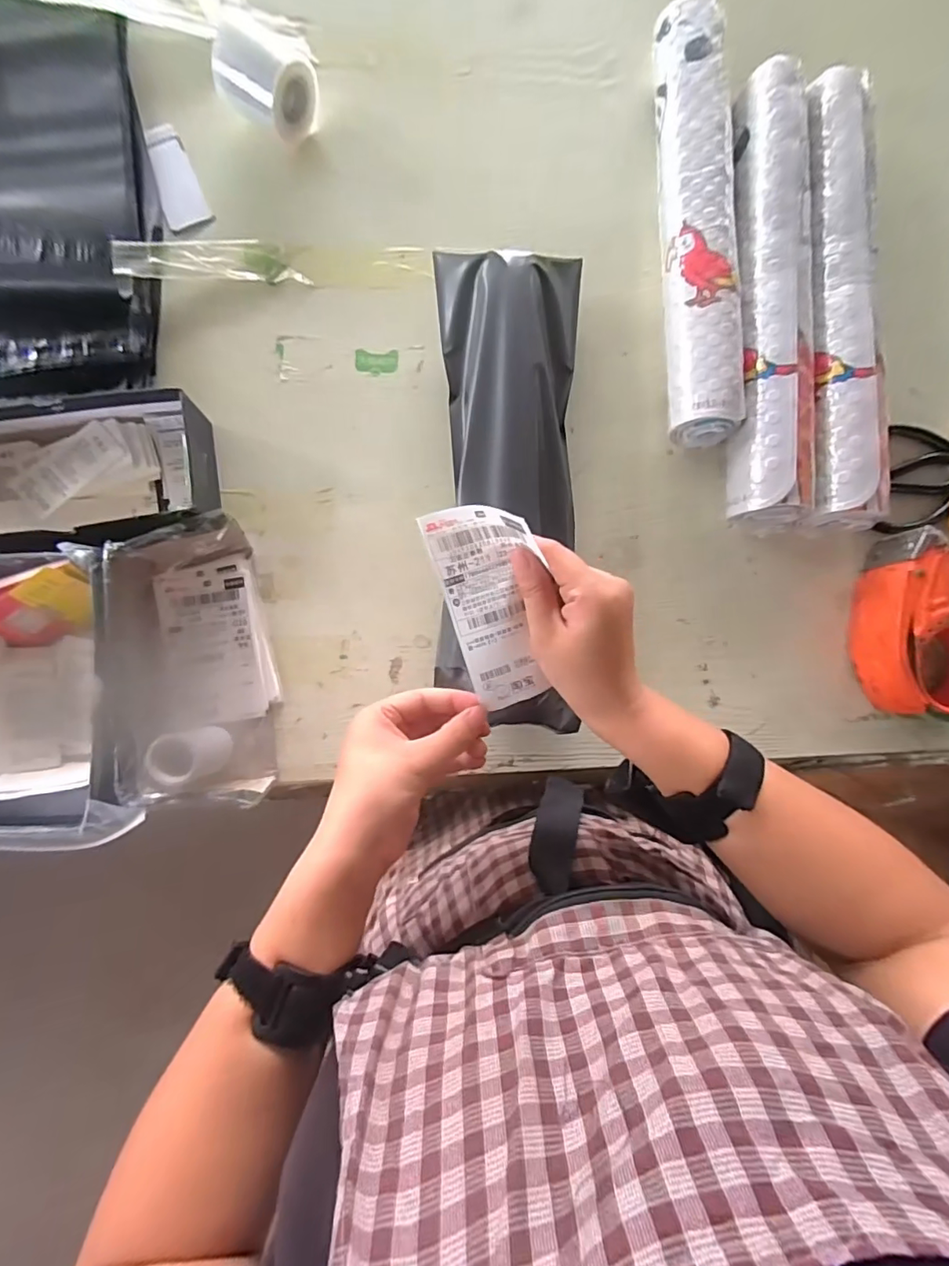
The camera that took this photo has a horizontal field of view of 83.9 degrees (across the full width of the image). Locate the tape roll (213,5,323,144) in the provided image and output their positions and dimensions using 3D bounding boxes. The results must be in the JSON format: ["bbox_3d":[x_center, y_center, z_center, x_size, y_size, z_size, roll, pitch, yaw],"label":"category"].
[{"bbox_3d":[-0.192,-0.504,0.482,0.075,0.072,0.063,28,85,0],"label":"tape roll"}]

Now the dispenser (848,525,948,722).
[{"bbox_3d":[0.400,-0.006,0.466,0.100,0.059,0.159,6,85,-2],"label":"dispenser"}]

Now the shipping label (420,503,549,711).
[{"bbox_3d":[0.013,-0.015,0.326,0.057,0.033,0.127,-16,101,-6],"label":"shipping label"}]

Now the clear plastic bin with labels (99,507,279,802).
[{"bbox_3d":[-0.244,0.031,0.446,0.131,0.056,0.225,-13,86,-3],"label":"clear plastic bin with labels"}]

